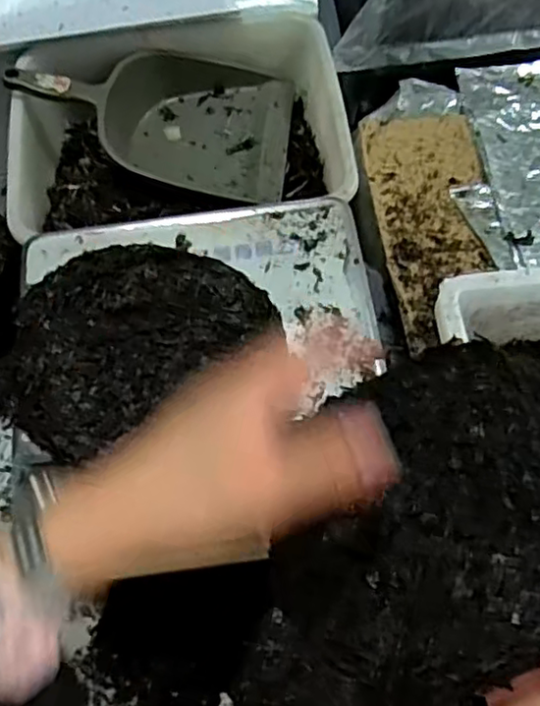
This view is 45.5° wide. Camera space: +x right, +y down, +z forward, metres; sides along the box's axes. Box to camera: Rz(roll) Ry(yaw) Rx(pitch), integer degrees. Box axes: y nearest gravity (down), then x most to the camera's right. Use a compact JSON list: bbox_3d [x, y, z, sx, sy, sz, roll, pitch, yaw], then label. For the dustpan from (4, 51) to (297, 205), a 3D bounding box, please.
[{"bbox_3d":[-0.137,-0.316,0.821,0.338,0.093,0.212,10,66,7],"label":"dustpan"}]

